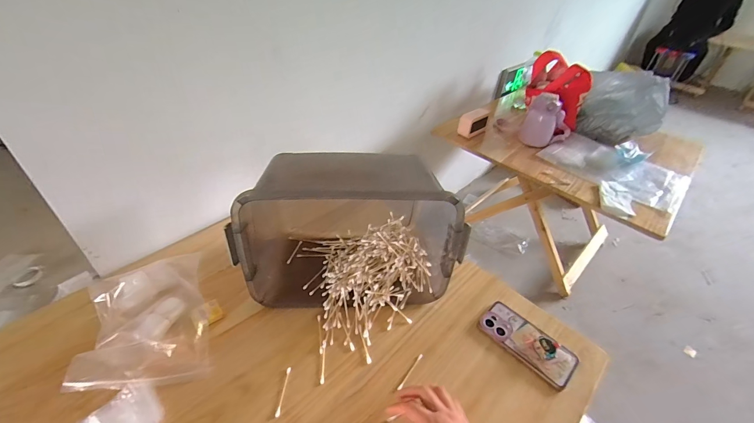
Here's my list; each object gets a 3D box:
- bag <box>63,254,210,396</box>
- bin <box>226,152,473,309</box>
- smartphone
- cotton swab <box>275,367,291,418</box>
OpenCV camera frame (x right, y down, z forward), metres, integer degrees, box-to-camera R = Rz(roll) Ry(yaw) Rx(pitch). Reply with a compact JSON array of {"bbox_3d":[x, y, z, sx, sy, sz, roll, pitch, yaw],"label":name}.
[{"bbox_3d":[-0.389,0.188,0.568,0.180,0.059,0.241,-13,43,-20],"label":"bag"},{"bbox_3d":[-0.055,0.027,0.642,0.416,0.245,0.217,2,40,-2],"label":"bin"},{"bbox_3d":[0.269,0.228,0.595,0.081,0.016,0.159,-30,50,-34],"label":"smartphone"},{"bbox_3d":[-0.145,0.278,0.516,0.007,0.008,0.069,3,39,3],"label":"cotton swab"}]

